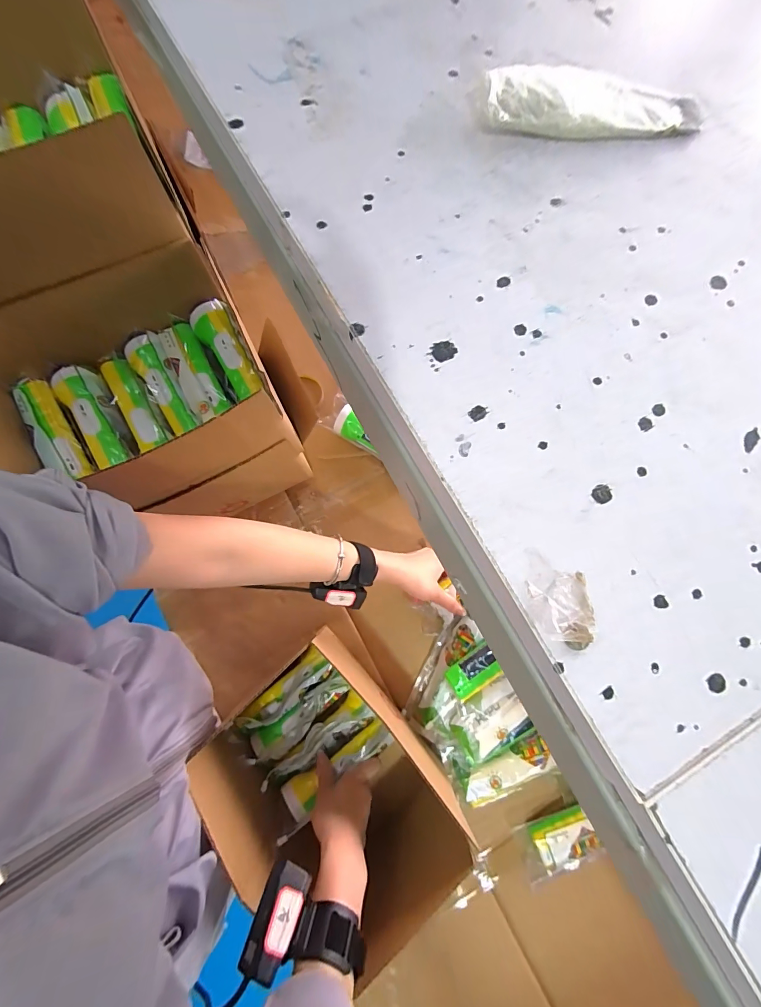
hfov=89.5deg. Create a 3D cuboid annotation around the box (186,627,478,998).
[{"bbox_3d":[-0.057,0.331,0.470,0.171,0.176,0.262,-40,81,-10],"label":"box"}]

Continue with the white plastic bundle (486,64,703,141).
[{"bbox_3d":[0.084,-0.155,0.150,0.087,0.014,0.021,-3,76,-2],"label":"white plastic bundle"}]

